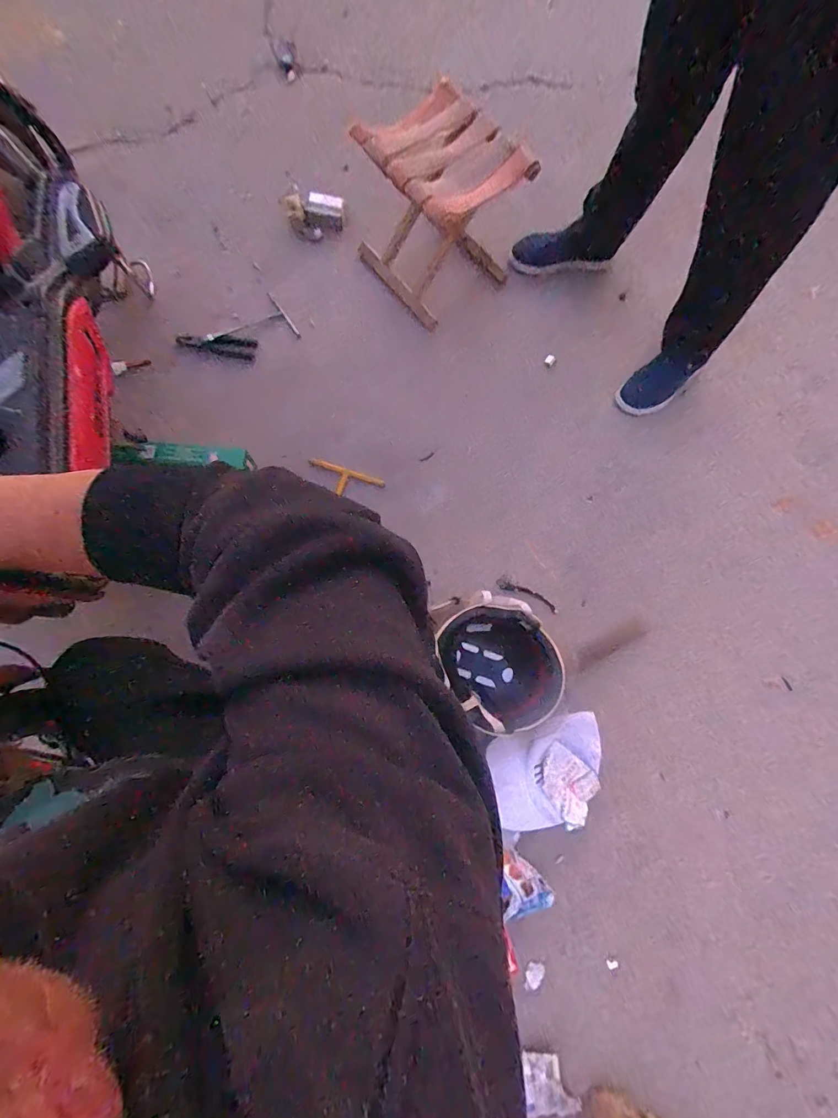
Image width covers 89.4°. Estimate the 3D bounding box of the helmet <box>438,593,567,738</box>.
[{"bbox_3d":[0.152,0.202,0.807,0.212,0.152,0.238,-35,77,-8],"label":"helmet"}]

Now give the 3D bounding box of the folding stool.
[{"bbox_3d":[0.041,-0.852,1.040,0.304,0.333,0.337,-40,78,-9],"label":"folding stool"}]

